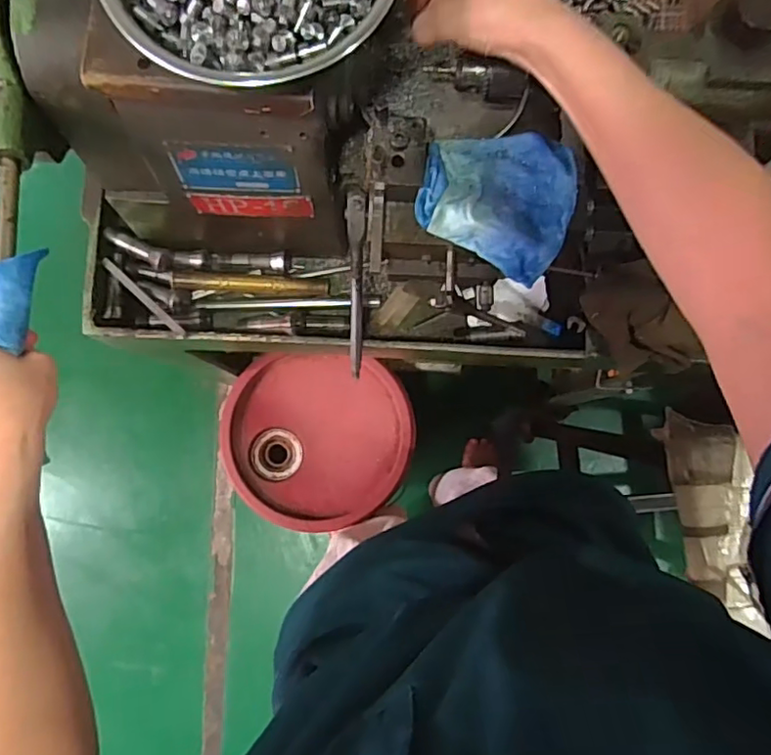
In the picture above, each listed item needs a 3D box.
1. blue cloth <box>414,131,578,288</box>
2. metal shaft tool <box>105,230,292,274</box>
[{"bbox_3d":[0.084,-0.134,0.436,0.109,0.030,0.098,25,84,2],"label":"blue cloth"},{"bbox_3d":[-0.199,-0.127,0.637,0.189,0.033,0.034,7,84,0],"label":"metal shaft tool"}]

